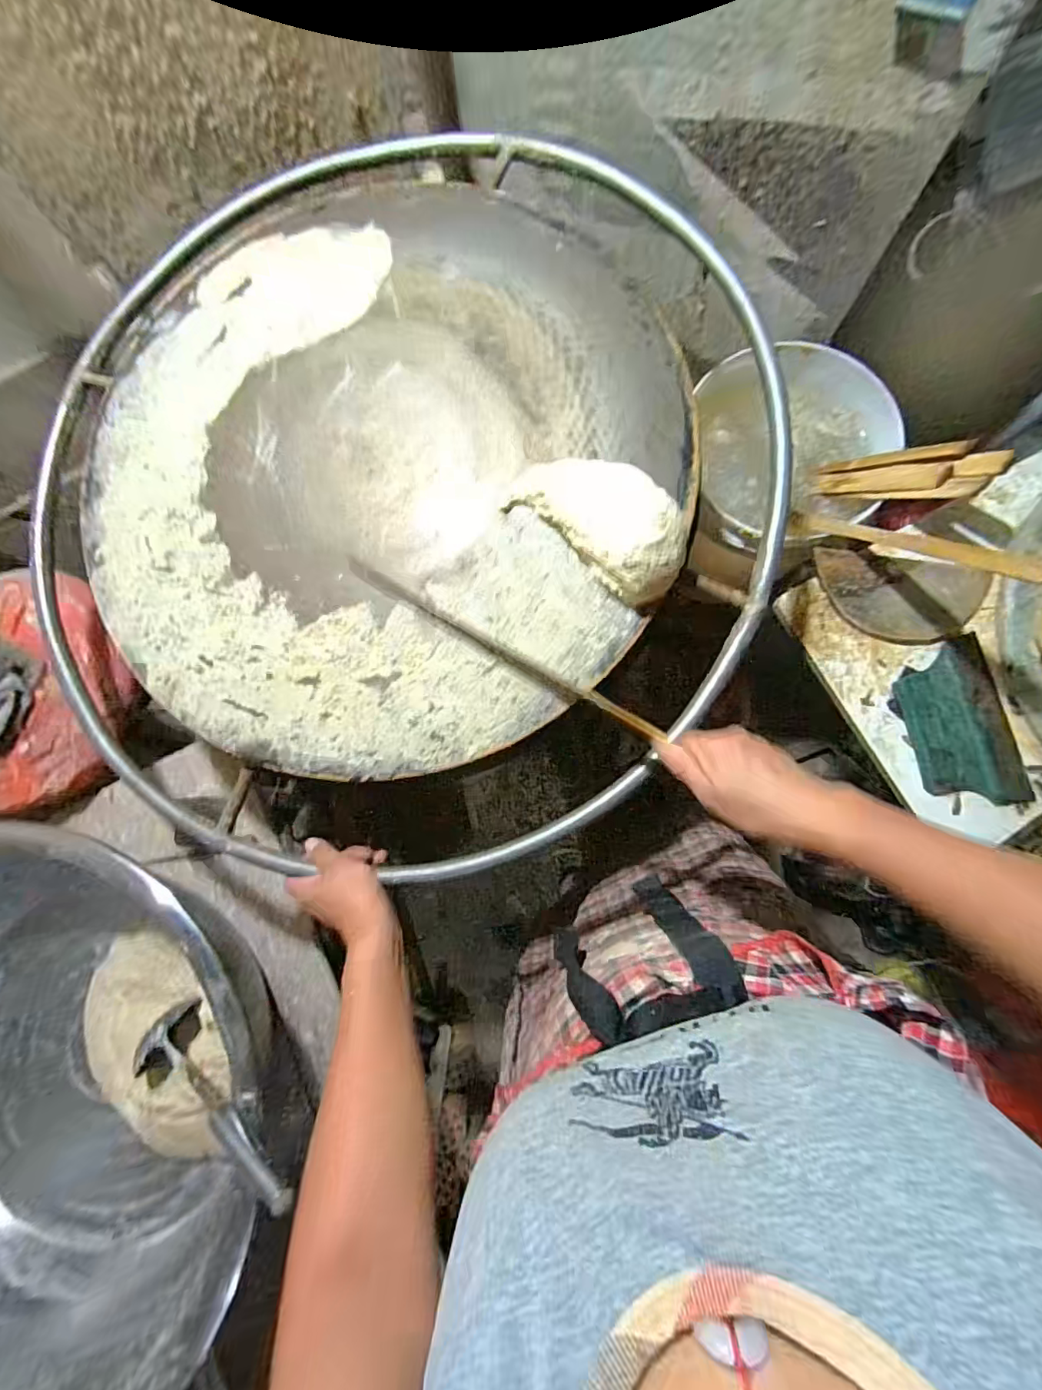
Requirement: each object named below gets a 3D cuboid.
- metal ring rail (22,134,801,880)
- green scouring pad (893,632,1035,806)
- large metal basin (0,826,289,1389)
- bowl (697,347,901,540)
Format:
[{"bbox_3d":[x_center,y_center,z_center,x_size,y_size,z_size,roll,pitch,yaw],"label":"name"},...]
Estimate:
[{"bbox_3d":[-0.158,-0.237,0.554,0.817,0.050,0.845,-1,82,5],"label":"metal ring rail"},{"bbox_3d":[0.521,0.034,0.607,0.113,0.012,0.194,-12,81,3],"label":"green scouring pad"},{"bbox_3d":[-0.550,0.456,0.595,0.577,0.212,0.549,-1,80,5],"label":"large metal basin"},{"bbox_3d":[0.380,-0.348,0.720,0.241,0.079,0.263,-1,80,5],"label":"bowl"}]

